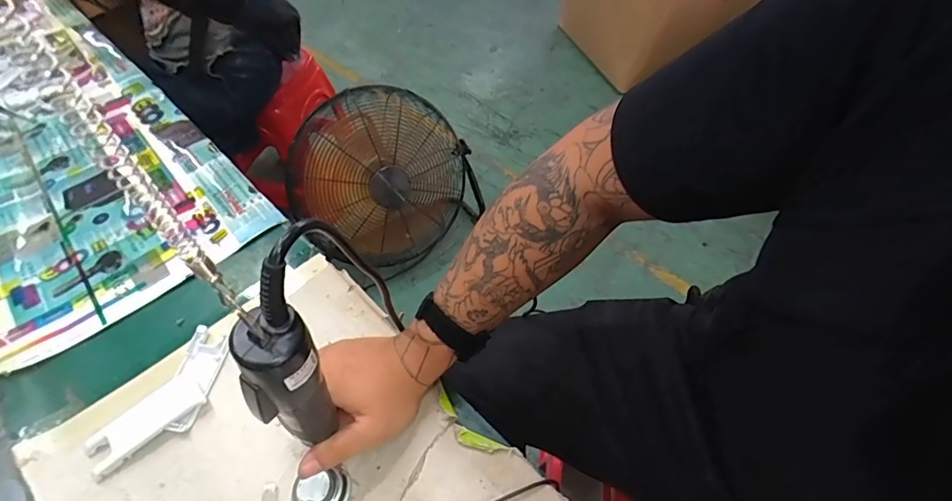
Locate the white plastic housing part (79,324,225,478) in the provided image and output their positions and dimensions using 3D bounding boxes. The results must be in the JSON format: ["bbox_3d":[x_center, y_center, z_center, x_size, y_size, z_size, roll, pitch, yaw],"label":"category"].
[{"bbox_3d":[-0.298,0.149,0.448,0.069,0.012,0.147,21,56,20],"label":"white plastic housing part"}]

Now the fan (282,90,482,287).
[{"bbox_3d":[-0.269,-0.182,1.403,0.534,0.498,0.308,-37,60,-22],"label":"fan"}]

